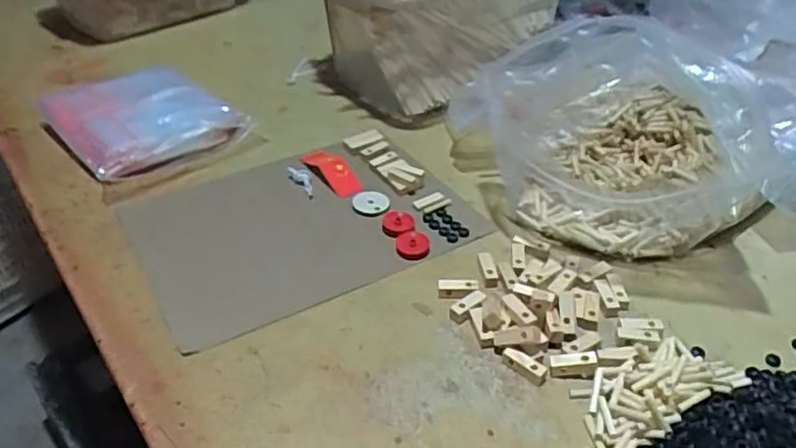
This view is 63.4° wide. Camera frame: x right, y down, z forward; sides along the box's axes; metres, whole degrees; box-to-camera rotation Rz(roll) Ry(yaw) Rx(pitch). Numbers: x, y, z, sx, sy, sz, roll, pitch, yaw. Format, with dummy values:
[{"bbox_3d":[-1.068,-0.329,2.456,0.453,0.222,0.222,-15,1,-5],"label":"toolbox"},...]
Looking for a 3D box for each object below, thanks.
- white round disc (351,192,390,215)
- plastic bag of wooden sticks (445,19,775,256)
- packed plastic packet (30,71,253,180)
[{"bbox_3d":[-0.024,-0.019,0.575,0.032,0.009,0.031,4,37,4],"label":"white round disc"},{"bbox_3d":[0.194,-0.093,0.572,0.249,0.134,0.202,-2,37,-4],"label":"plastic bag of wooden sticks"},{"bbox_3d":[-0.262,-0.110,0.667,0.168,0.035,0.212,-26,45,-31],"label":"packed plastic packet"}]

